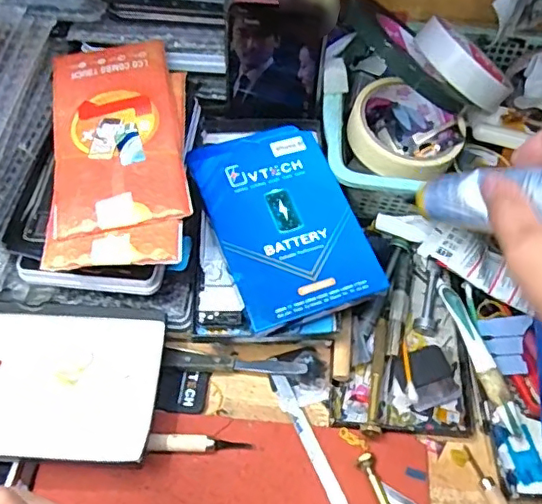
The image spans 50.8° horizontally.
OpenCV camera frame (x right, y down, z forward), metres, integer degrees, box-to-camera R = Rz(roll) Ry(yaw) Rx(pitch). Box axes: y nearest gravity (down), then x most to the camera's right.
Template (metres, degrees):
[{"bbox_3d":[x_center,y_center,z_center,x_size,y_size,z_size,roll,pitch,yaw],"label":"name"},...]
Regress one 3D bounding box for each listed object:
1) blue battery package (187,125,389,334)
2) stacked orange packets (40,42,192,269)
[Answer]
[{"bbox_3d":[0.008,-0.030,0.418,0.100,0.018,0.161,-16,61,-14],"label":"blue battery package"},{"bbox_3d":[-0.107,-0.076,0.403,0.093,0.014,0.187,-5,63,-2],"label":"stacked orange packets"}]

